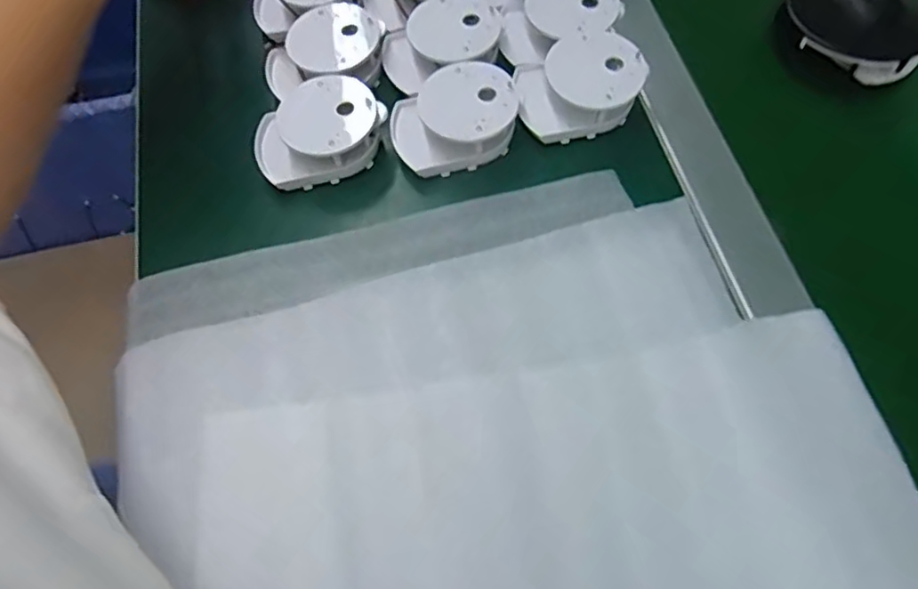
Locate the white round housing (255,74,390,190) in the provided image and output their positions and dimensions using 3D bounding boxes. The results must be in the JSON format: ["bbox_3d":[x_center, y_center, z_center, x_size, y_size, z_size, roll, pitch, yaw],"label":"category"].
[{"bbox_3d":[-0.093,-0.107,0.404,0.081,0.034,0.061,-30,65,-14],"label":"white round housing"}]

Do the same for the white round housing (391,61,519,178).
[{"bbox_3d":[-0.004,-0.116,0.405,0.078,0.034,0.059,-12,62,-5],"label":"white round housing"}]

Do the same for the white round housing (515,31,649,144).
[{"bbox_3d":[0.080,-0.140,0.411,0.076,0.033,0.062,-8,62,-3],"label":"white round housing"}]

